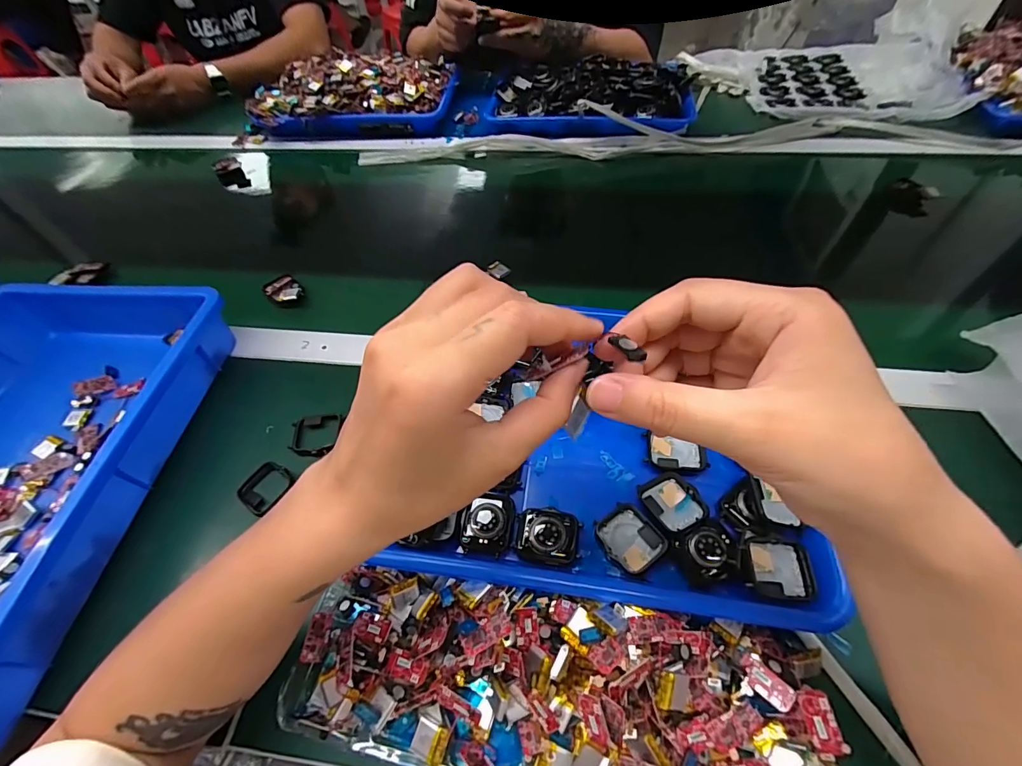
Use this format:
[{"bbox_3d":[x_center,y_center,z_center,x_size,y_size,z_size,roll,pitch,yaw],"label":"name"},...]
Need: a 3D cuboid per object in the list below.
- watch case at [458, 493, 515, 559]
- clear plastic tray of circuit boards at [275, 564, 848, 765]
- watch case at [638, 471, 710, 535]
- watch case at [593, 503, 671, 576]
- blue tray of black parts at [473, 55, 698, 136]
[{"bbox_3d":[-0.017,0.101,0.313,0.036,0.010,0.042,7,54,7],"label":"watch case"},{"bbox_3d":[0.023,0.179,0.252,0.311,0.047,0.102,6,54,7],"label":"clear plastic tray of circuit boards"},{"bbox_3d":[0.116,0.085,0.313,0.037,0.007,0.042,-22,56,-13],"label":"watch case"},{"bbox_3d":[0.082,0.107,0.302,0.037,0.005,0.042,-33,59,-20],"label":"watch case"},{"bbox_3d":[0.122,-0.475,0.709,0.344,0.053,0.215,14,56,13],"label":"blue tray of black parts"}]

